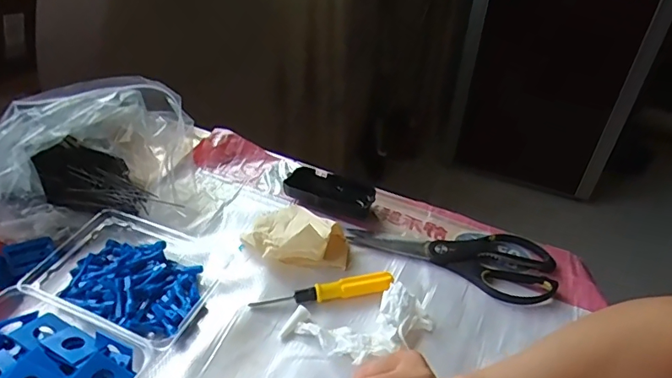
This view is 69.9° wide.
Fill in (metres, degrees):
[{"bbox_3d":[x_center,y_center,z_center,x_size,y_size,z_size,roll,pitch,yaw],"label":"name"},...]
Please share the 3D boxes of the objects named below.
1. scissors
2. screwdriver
[{"bbox_3d":[0.130,0.063,0.533,0.214,0.010,0.092,19,42,19],"label":"scissors"},{"bbox_3d":[-0.012,0.100,0.474,0.137,0.015,0.014,-6,40,-11],"label":"screwdriver"}]

